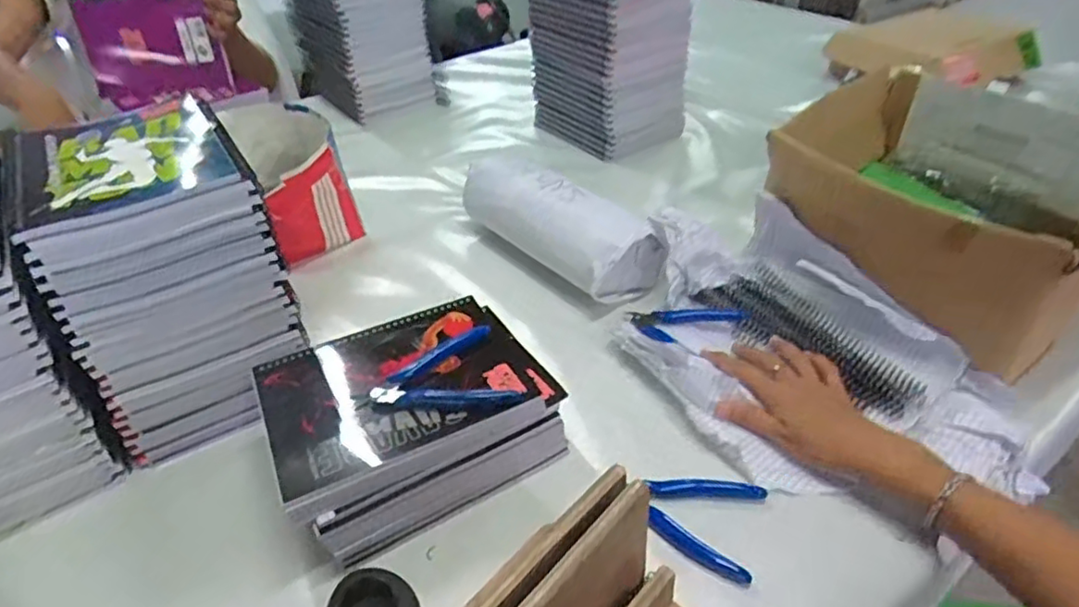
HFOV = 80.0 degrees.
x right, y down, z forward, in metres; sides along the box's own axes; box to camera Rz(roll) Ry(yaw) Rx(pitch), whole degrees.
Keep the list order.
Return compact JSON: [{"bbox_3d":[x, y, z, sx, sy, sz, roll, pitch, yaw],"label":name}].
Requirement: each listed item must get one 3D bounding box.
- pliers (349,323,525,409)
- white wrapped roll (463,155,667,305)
[{"bbox_3d":[-0.074,0.049,0.531,0.121,0.018,0.094,0,39,4],"label":"pliers"},{"bbox_3d":[0.019,-0.097,0.763,0.087,0.081,0.259,-30,46,-30],"label":"white wrapped roll"}]

